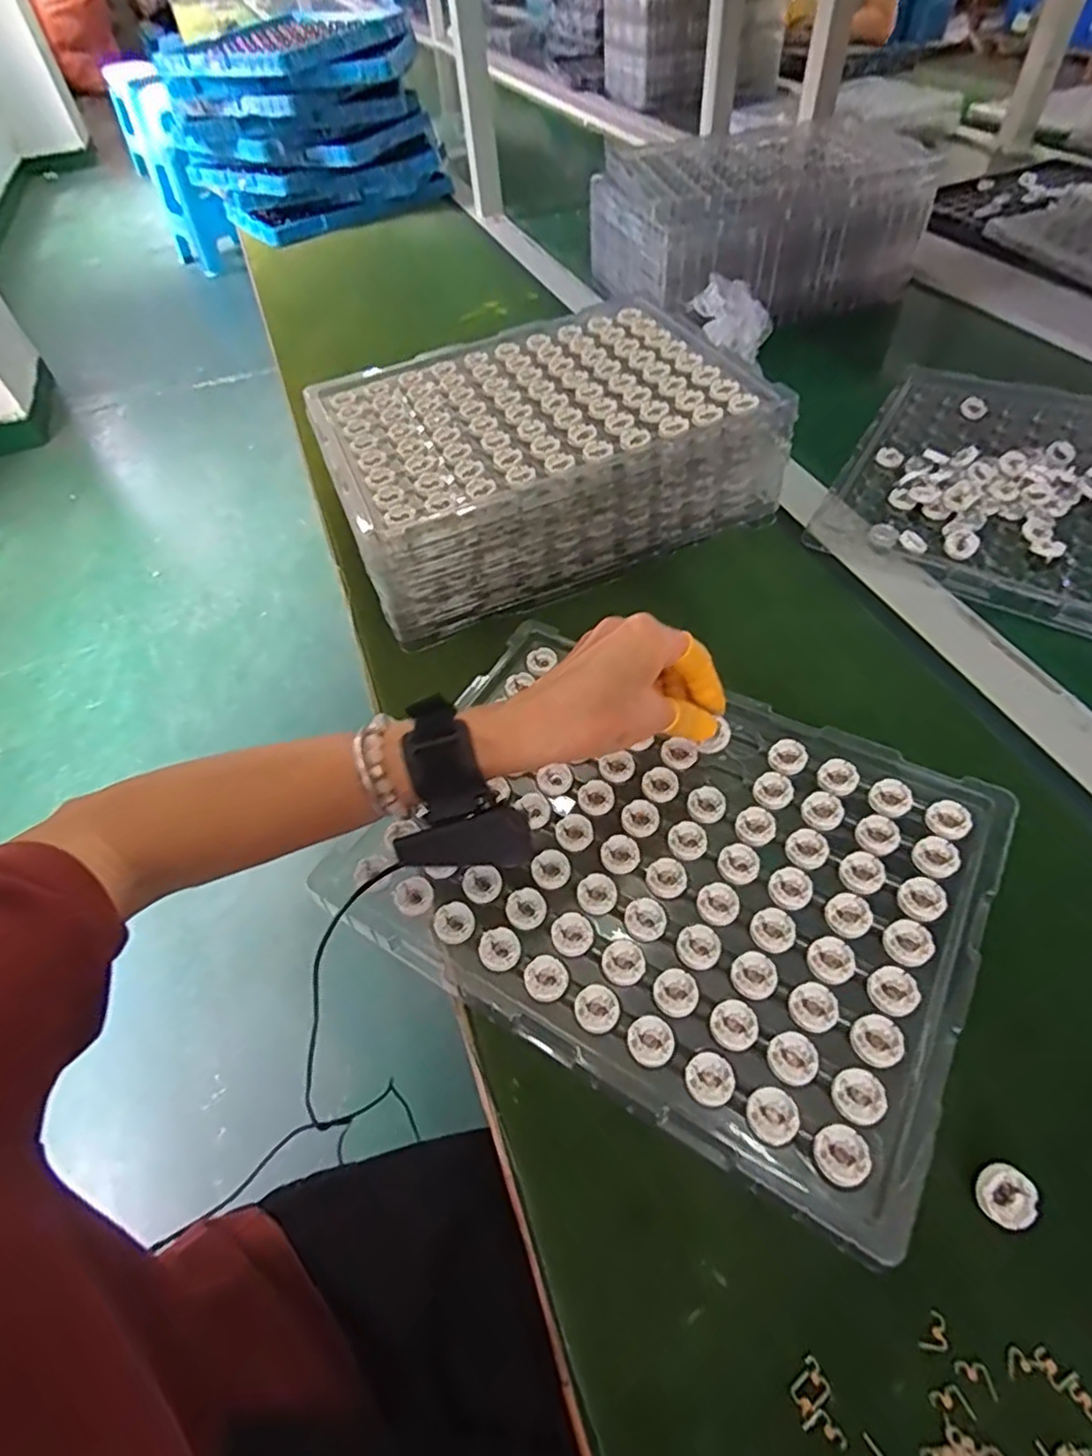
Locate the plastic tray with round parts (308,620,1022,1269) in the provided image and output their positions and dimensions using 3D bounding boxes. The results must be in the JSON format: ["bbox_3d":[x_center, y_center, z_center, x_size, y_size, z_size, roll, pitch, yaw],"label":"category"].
[{"bbox_3d":[0.068,0.076,0.396,0.339,0.021,0.251,24,58,21],"label":"plastic tray with round parts"}]

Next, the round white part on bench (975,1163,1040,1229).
[{"bbox_3d":[0.200,0.203,0.289,0.024,0.008,0.022,-2,53,3],"label":"round white part on bench"}]

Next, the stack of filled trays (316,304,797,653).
[{"bbox_3d":[-0.007,-0.244,0.586,0.338,0.098,0.252,-19,54,-10],"label":"stack of filled trays"}]

